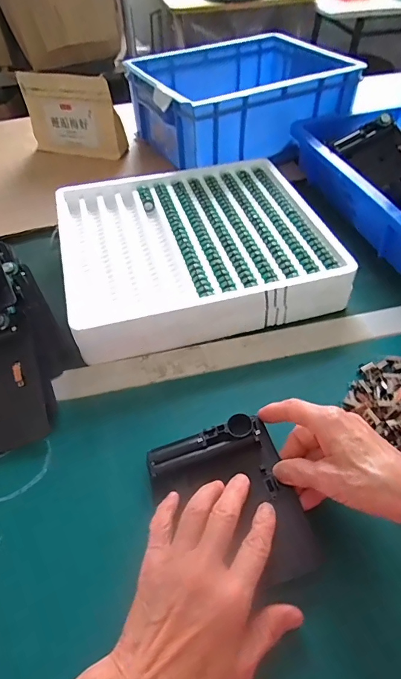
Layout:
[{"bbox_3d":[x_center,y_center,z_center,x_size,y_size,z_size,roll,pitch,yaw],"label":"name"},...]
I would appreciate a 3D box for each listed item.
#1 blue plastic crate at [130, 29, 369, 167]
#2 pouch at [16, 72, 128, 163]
[{"bbox_3d":[0.076,-0.434,0.738,0.361,0.103,0.265,-26,53,-19],"label":"blue plastic crate"},{"bbox_3d":[-0.222,-0.397,0.727,0.170,0.126,0.051,17,52,17],"label":"pouch"}]

